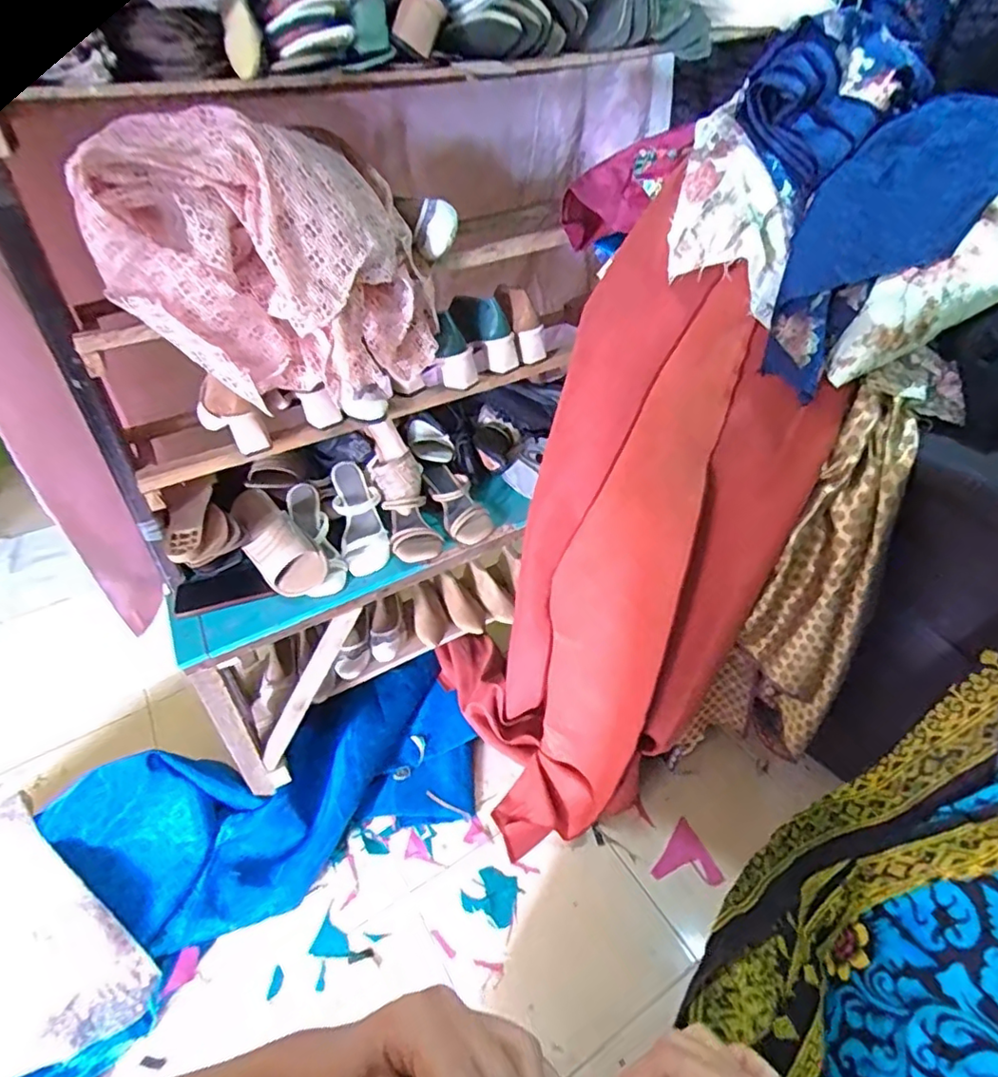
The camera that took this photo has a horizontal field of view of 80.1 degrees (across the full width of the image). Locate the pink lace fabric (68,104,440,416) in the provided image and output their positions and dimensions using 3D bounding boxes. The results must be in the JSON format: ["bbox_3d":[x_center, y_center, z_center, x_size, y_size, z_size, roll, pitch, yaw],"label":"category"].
[{"bbox_3d":[-0.296,-0.361,0.820,0.385,0.335,0.210,-9,41,-5],"label":"pink lace fabric"}]

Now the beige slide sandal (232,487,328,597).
[{"bbox_3d":[-0.394,0.003,1.051,0.105,0.077,0.227,-27,46,-24],"label":"beige slide sandal"}]

